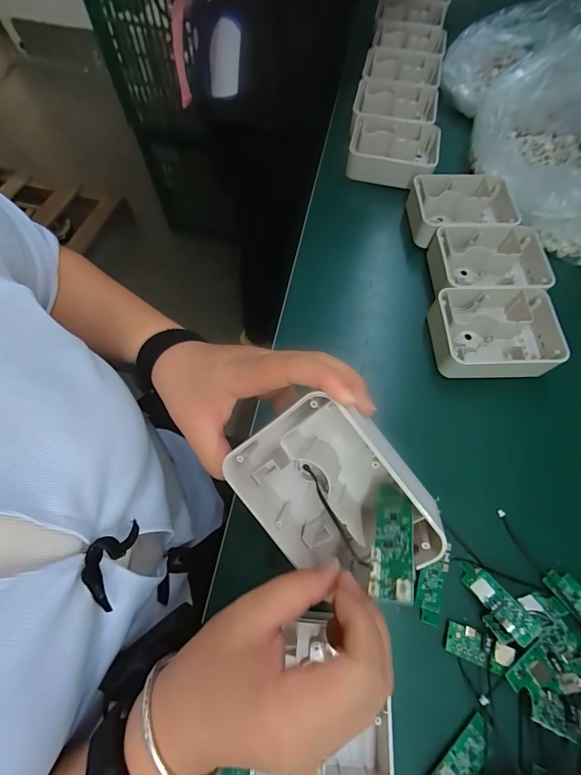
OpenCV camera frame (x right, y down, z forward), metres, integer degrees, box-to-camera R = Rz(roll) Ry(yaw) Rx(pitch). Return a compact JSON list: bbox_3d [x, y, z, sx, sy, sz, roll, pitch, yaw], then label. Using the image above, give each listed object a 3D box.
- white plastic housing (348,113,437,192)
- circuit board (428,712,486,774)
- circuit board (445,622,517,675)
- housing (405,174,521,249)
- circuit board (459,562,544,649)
[{"bbox_3d":[0.153,-0.352,0.527,0.127,0.044,0.101,16,64,5],"label":"white plastic housing"},{"bbox_3d":[0.129,0.286,0.266,0.024,0.013,0.070,37,66,24],"label":"circuit board"},{"bbox_3d":[0.158,0.218,0.293,0.050,0.010,0.024,20,65,6],"label":"circuit board"},{"bbox_3d":[0.236,-0.237,0.479,0.142,0.041,0.105,2,64,-2],"label":"housing"},{"bbox_3d":[0.179,0.185,0.304,0.023,0.010,0.065,-30,48,-16],"label":"circuit board"}]

